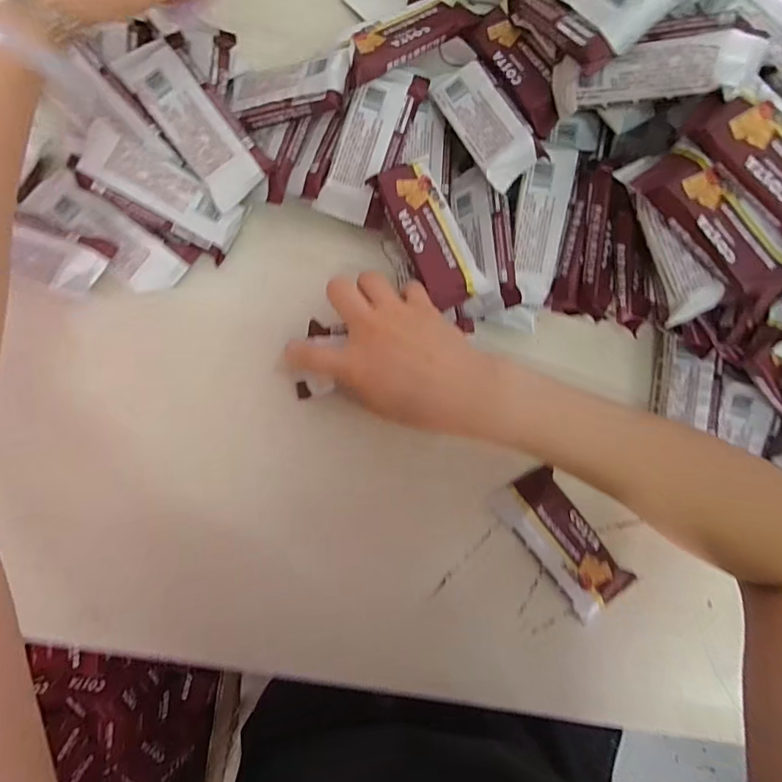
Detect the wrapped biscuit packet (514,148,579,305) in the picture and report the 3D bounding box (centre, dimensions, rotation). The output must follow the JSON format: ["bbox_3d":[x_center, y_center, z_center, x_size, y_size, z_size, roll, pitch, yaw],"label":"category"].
[{"bbox_3d":[0.112,-0.122,0.341,0.035,0.008,0.108,4,104,-6],"label":"wrapped biscuit packet"}]

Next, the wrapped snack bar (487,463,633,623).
[{"bbox_3d":[0.131,0.117,0.346,0.049,0.012,0.115,-38,88,-9],"label":"wrapped snack bar"}]

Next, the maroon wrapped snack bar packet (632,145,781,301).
[{"bbox_3d":[0.204,-0.101,0.278,0.040,0.013,0.111,-42,89,-9],"label":"maroon wrapped snack bar packet"}]

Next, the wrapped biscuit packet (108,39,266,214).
[{"bbox_3d":[-0.143,-0.193,0.324,0.042,0.008,0.119,-36,97,3],"label":"wrapped biscuit packet"}]

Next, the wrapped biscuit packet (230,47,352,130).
[{"bbox_3d":[-0.077,-0.222,0.333,0.099,0.012,0.048,7,81,23],"label":"wrapped biscuit packet"}]

